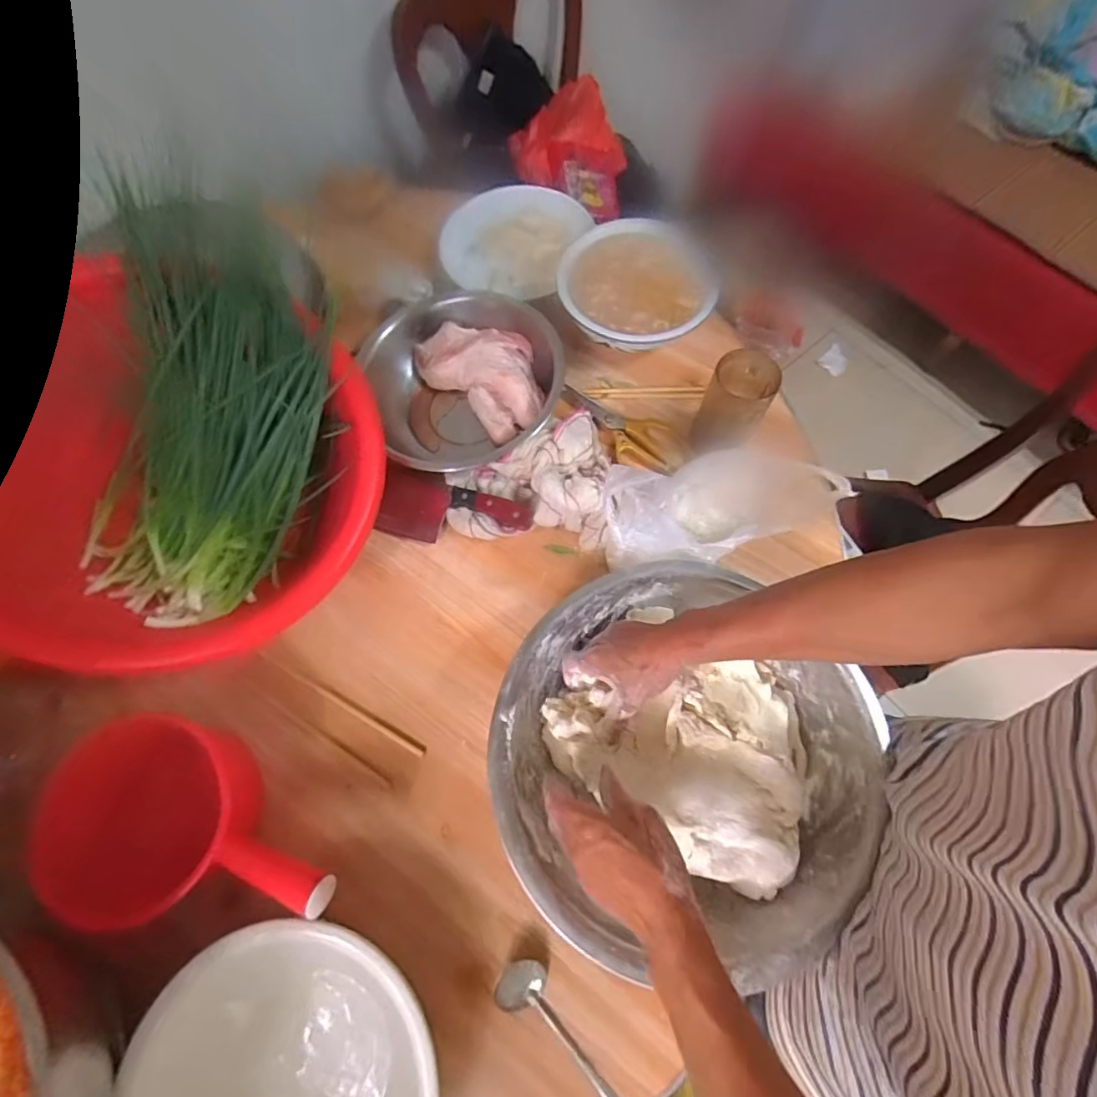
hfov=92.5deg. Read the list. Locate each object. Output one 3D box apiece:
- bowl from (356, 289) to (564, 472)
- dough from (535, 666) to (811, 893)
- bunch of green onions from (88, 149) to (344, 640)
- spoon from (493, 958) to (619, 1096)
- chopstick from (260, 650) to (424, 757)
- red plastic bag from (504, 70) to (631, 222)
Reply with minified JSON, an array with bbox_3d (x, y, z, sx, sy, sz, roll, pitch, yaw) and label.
[{"bbox_3d":[-0.118,-0.237,0.716,0.242,0.087,0.250,-1,71,2],"label":"bowl"},{"bbox_3d":[0.139,0.230,0.523,0.258,0.084,0.203,-8,71,-1],"label":"dough"},{"bbox_3d":[-0.384,-0.149,0.610,0.228,0.116,0.444,16,99,7],"label":"bunch of green onions"},{"bbox_3d":[0.020,0.473,0.501,0.168,0.022,0.049,43,77,15],"label":"spoon"},{"bbox_3d":[-0.247,0.181,0.621,0.232,0.006,0.008,28,74,11],"label":"chopstick"},{"bbox_3d":[0.036,-0.767,1.016,0.216,0.119,0.228,4,71,3],"label":"red plastic bag"}]

